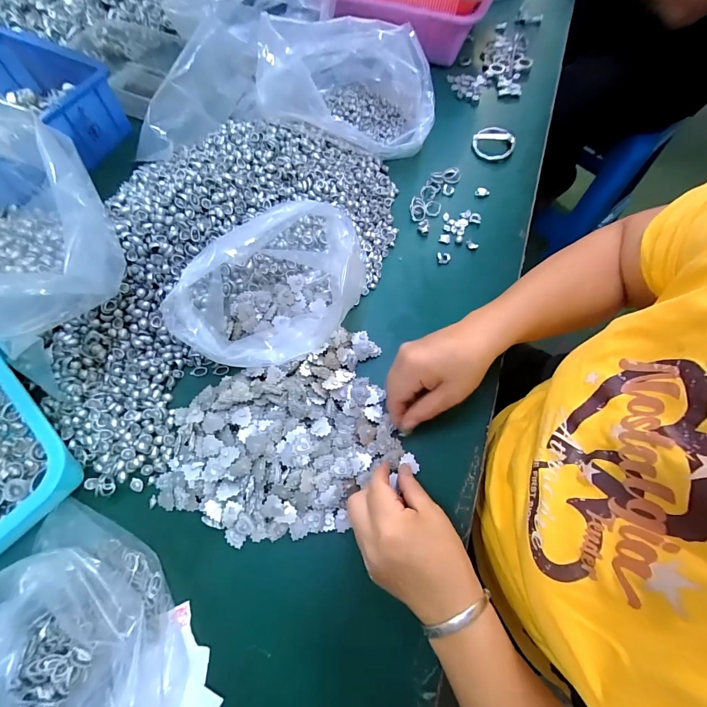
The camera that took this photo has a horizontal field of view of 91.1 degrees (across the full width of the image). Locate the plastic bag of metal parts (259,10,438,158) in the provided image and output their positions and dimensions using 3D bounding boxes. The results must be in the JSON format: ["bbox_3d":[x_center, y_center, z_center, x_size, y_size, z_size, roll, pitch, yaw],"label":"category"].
[{"bbox_3d":[-0.004,-0.367,0.470,0.226,0.113,0.154,7,68,0],"label":"plastic bag of metal parts"}]

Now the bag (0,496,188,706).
[{"bbox_3d":[-0.213,0.217,0.253,0.174,0.072,0.148,20,69,6],"label":"bag"}]

